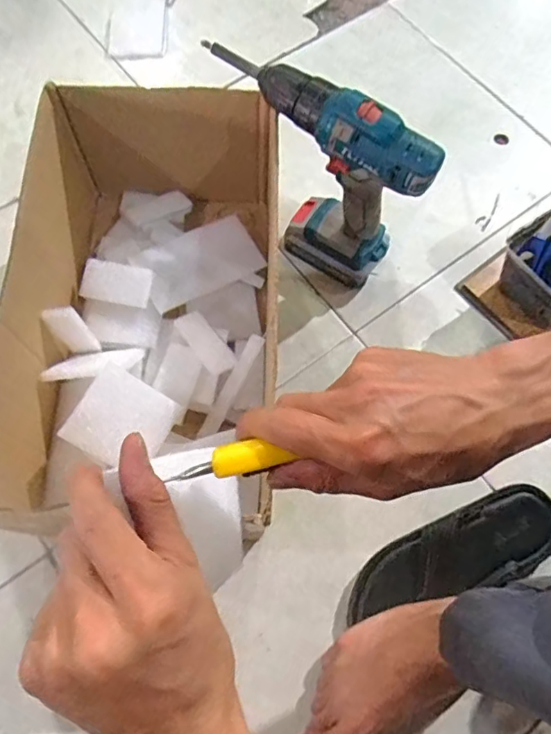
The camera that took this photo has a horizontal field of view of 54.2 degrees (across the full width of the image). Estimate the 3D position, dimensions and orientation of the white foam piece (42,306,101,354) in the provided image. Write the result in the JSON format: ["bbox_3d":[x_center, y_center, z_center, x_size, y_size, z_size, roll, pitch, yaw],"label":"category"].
[{"bbox_3d":[-0.203,-0.035,0.541,0.031,0.072,0.008,-21,50,0],"label":"white foam piece"}]

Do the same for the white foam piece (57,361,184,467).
[{"bbox_3d":[-0.140,0.049,0.497,0.084,0.009,0.079,36,70,-20],"label":"white foam piece"}]

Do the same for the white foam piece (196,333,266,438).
[{"bbox_3d":[-0.046,0.022,0.576,0.017,0.006,0.124,29,93,8],"label":"white foam piece"}]

